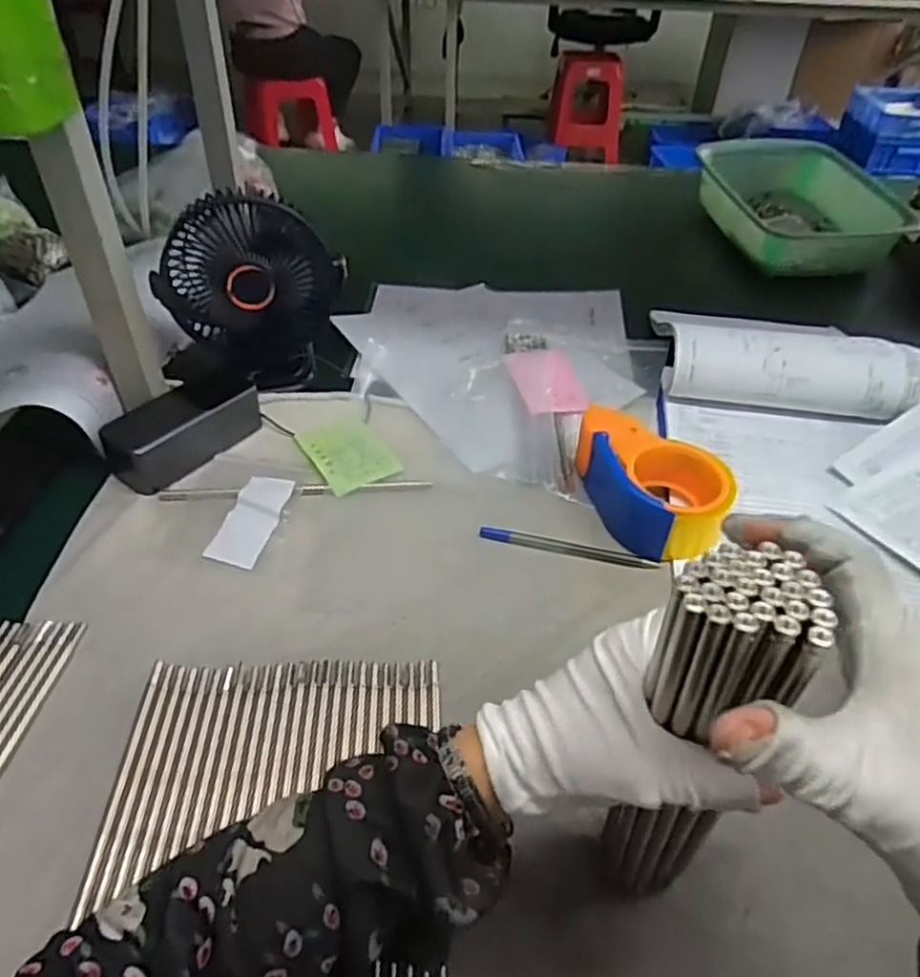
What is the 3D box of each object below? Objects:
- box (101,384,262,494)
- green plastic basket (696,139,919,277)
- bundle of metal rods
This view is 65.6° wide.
[{"bbox_3d":[-0.242,-0.056,0.624,0.066,0.043,0.130,30,49,28],"label":"box"},{"bbox_3d":[0.469,-0.405,1.015,0.214,0.076,0.290,-4,44,-8],"label":"green plastic basket"},{"bbox_3d":[0.098,0.117,0.312,0.050,0.235,0.042,-2,46,1],"label":"bundle of metal rods"}]

